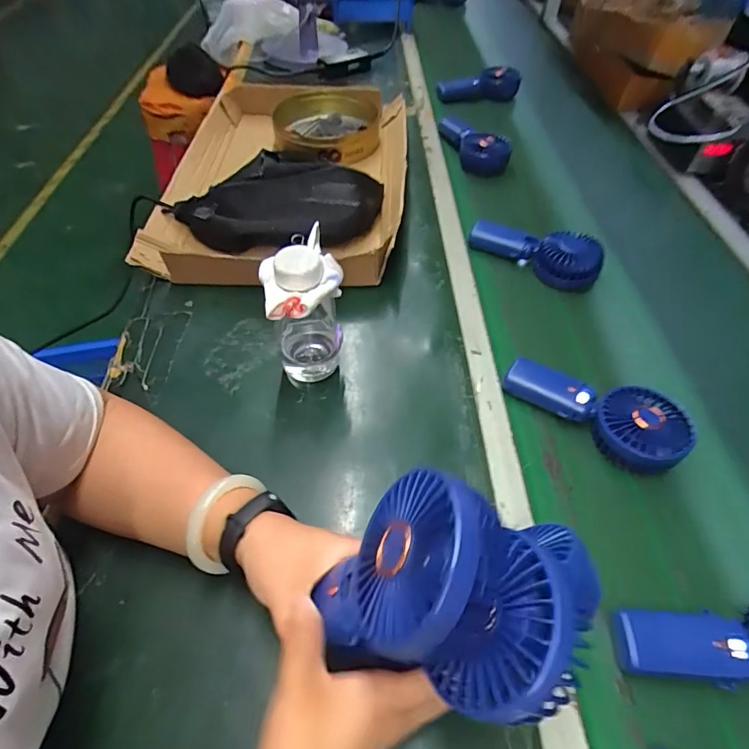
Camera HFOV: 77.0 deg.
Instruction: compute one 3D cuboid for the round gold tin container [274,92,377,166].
[{"bbox_3d":[-0.083,-0.437,0.833,0.180,0.052,0.195,2,51,-2],"label":"round gold tin container"}]

